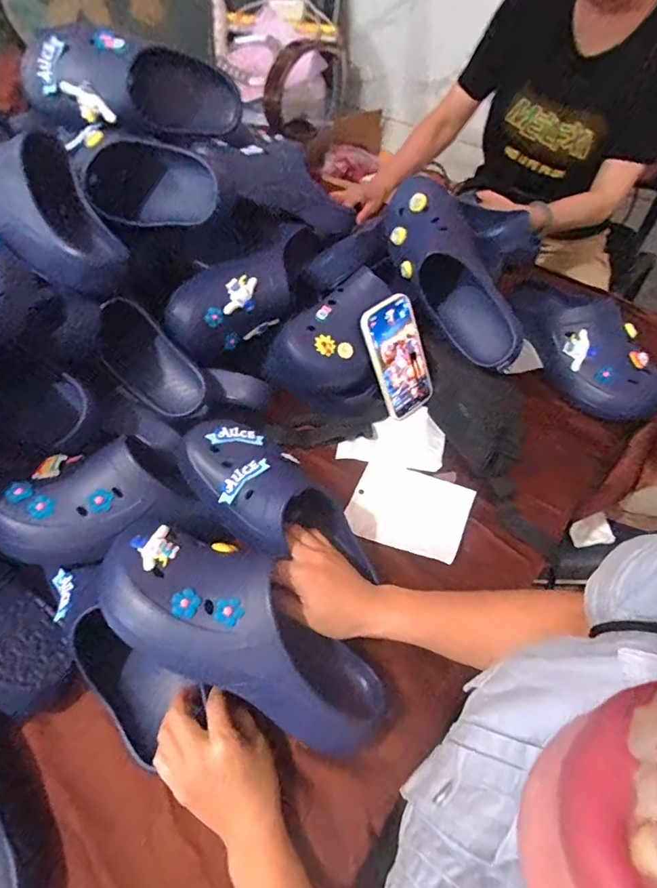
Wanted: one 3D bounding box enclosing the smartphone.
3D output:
[{"bbox_3d":[0.100,-0.120,0.677,0.091,0.166,0.013,-36,32,-20],"label":"smartphone"}]

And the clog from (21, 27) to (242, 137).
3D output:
[{"bbox_3d":[-0.246,-0.452,0.605,0.263,0.095,0.088,-2,54,-14],"label":"clog"}]

